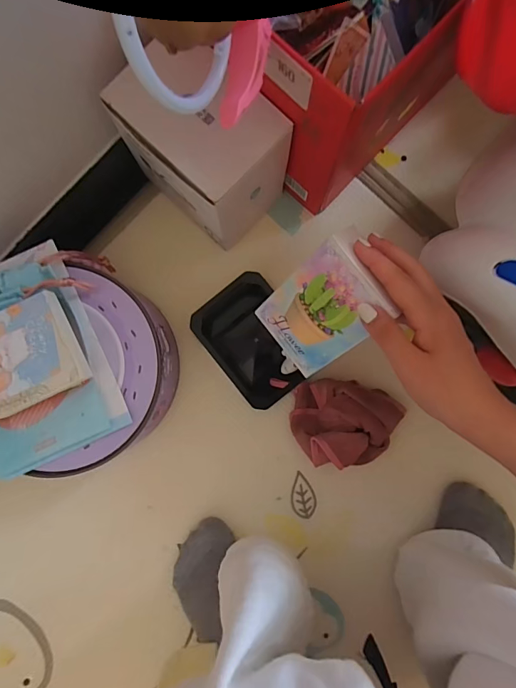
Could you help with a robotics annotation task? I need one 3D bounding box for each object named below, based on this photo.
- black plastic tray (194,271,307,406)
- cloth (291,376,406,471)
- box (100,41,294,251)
[{"bbox_3d":[-0.003,-0.004,0.452,0.096,0.040,0.135,-36,88,-1],"label":"black plastic tray"},{"bbox_3d":[0.098,0.085,0.443,0.115,0.044,0.088,-2,87,0],"label":"cloth"},{"bbox_3d":[-0.048,-0.189,0.408,0.122,0.147,0.097,43,88,2],"label":"box"}]

